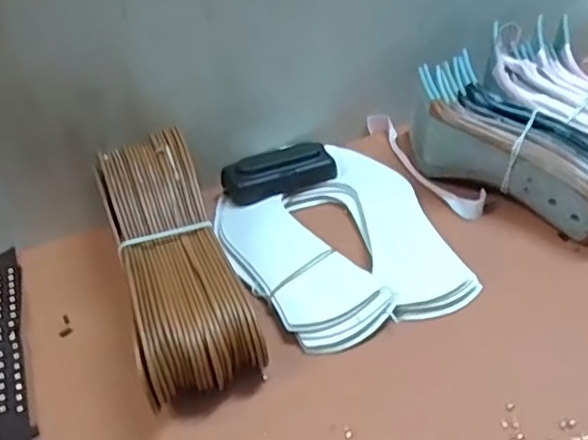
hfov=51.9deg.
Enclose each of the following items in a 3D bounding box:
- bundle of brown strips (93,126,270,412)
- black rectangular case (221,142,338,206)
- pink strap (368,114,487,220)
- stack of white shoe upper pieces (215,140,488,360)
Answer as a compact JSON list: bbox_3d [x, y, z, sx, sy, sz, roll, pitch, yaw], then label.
[{"bbox_3d":[-0.093,0.030,0.459,0.077,0.079,0.223,-15,41,-16],"label":"bundle of brown strips"},{"bbox_3d":[-0.013,-0.047,0.580,0.106,0.030,0.043,-14,41,-15],"label":"black rectangular case"},{"bbox_3d":[0.127,-0.060,0.618,0.035,0.018,0.193,-18,42,-18],"label":"pink strap"},{"bbox_3d":[0.036,0.014,0.522,0.178,0.015,0.213,-16,41,-17],"label":"stack of white shoe upper pieces"}]

